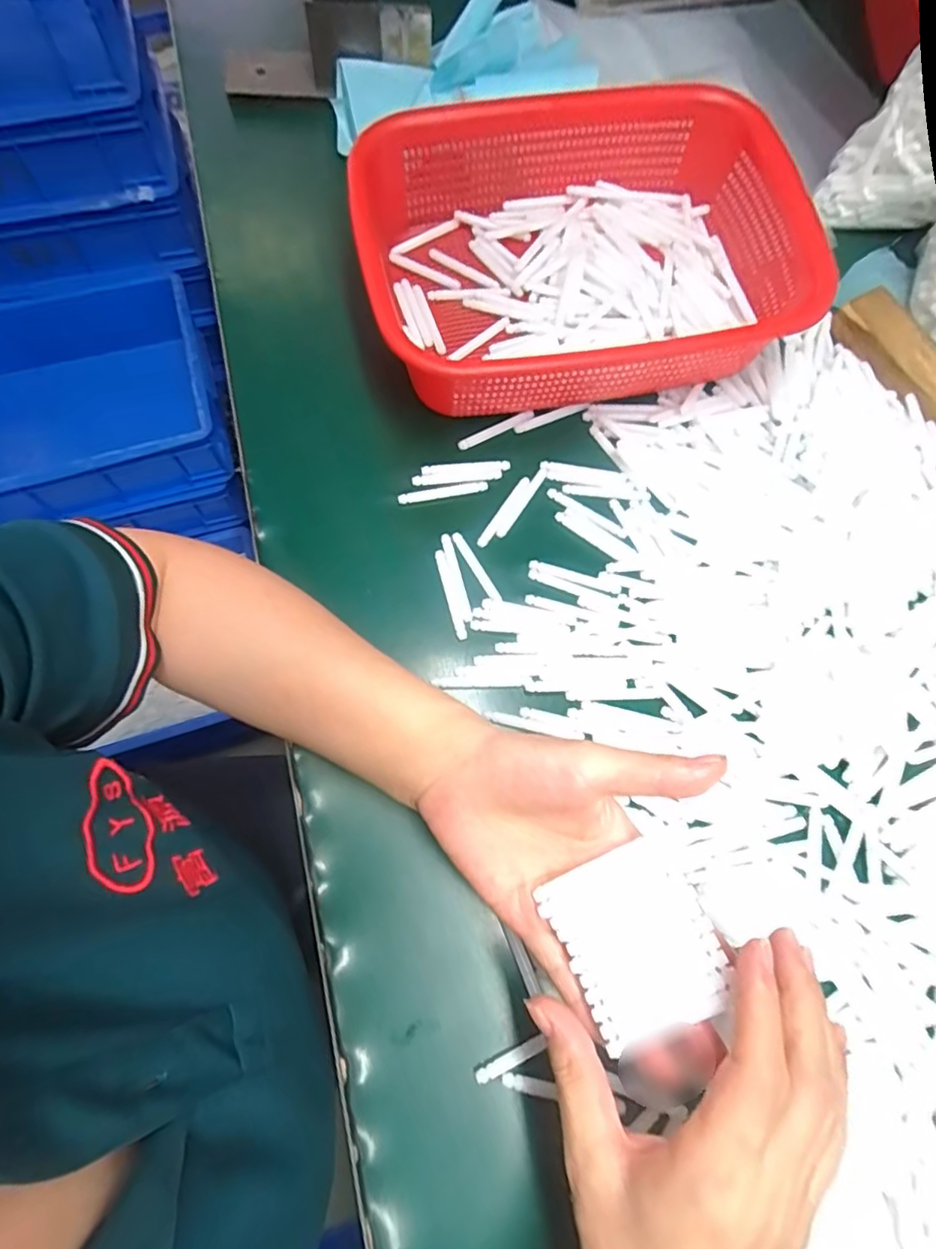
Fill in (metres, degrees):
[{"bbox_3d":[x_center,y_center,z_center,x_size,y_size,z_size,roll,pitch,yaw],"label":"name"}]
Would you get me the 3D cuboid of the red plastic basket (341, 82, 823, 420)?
[{"bbox_3d":[0.085,-0.244,0.401,0.298,0.083,0.205,-8,71,-5],"label":"red plastic basket"}]

